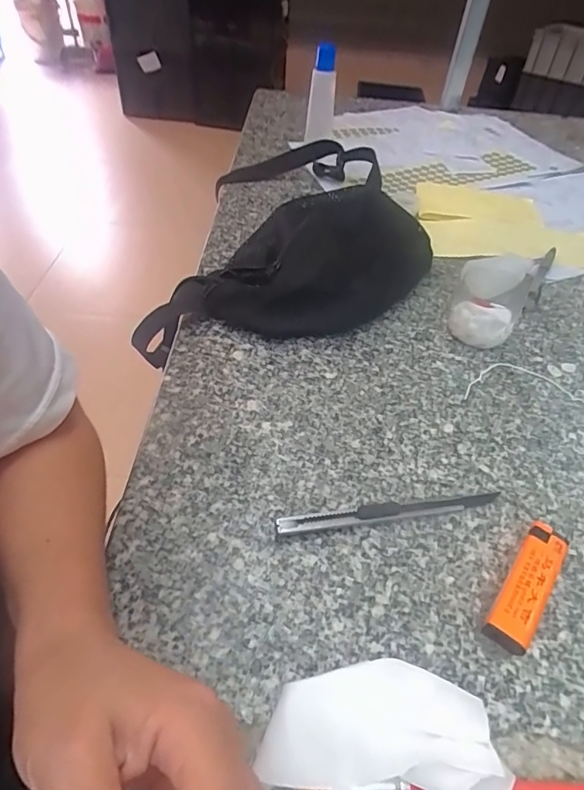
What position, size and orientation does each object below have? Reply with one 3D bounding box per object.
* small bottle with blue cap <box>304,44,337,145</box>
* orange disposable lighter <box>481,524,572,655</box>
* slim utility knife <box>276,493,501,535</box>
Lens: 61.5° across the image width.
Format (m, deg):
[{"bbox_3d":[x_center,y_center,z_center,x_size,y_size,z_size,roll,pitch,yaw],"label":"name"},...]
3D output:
[{"bbox_3d":[0.040,-0.410,0.688,0.038,0.130,0.037,6,45,1],"label":"small bottle with blue cap"},{"bbox_3d":[0.137,0.109,0.284,0.023,0.015,0.080,31,51,23],"label":"orange disposable lighter"},{"bbox_3d":[0.064,0.074,0.315,0.147,0.008,0.011,-5,46,-10],"label":"slim utility knife"}]

